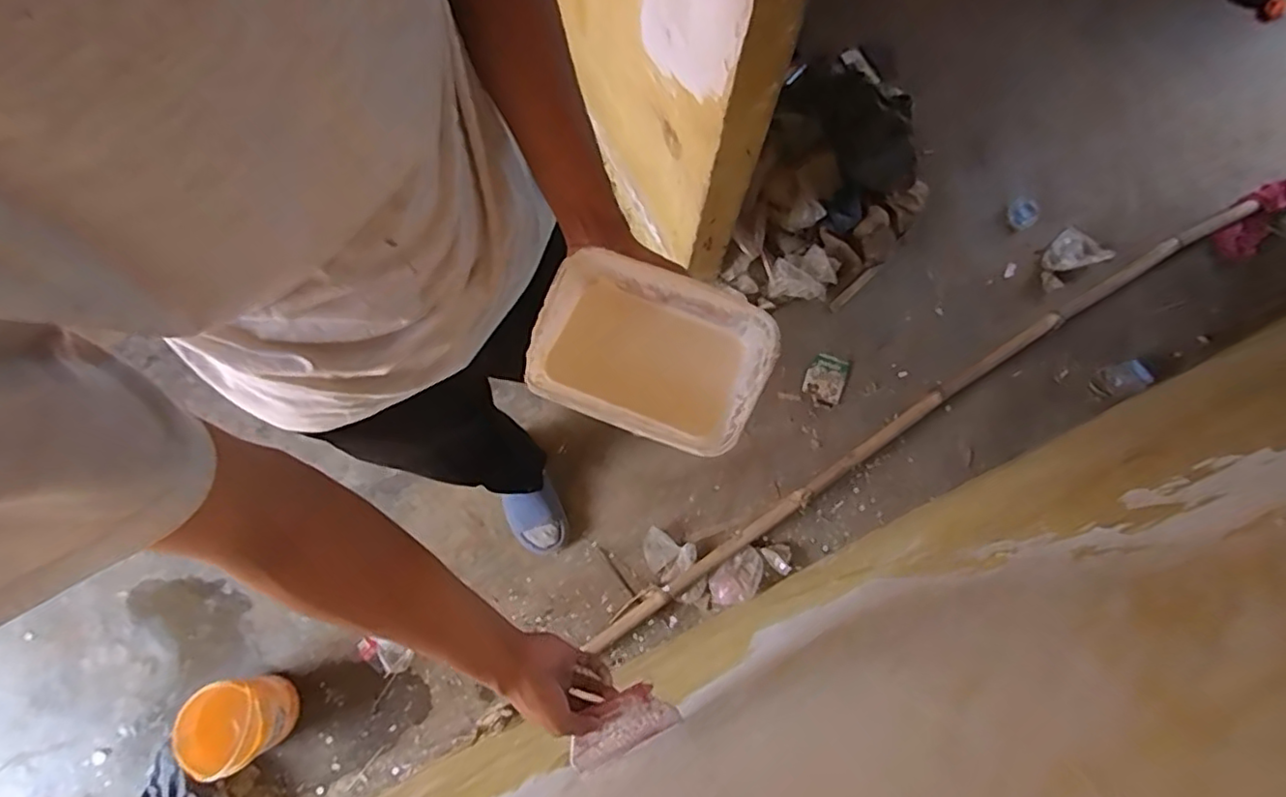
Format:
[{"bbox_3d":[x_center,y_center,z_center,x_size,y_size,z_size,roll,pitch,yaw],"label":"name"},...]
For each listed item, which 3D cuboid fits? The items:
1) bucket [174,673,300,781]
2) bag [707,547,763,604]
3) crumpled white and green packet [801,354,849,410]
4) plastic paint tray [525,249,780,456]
[{"bbox_3d":[-0.763,0.610,1.157,0.132,0.166,0.157,-31,76,-10],"label":"bucket"},{"bbox_3d":[0.207,0.395,1.339,0.147,0.032,0.091,-35,77,-11],"label":"bag"},{"bbox_3d":[0.445,-0.044,1.502,0.095,0.010,0.137,21,74,5],"label":"crumpled white and green packet"},{"bbox_3d":[0.005,-0.035,0.465,0.174,0.049,0.133,29,85,5],"label":"plastic paint tray"}]

